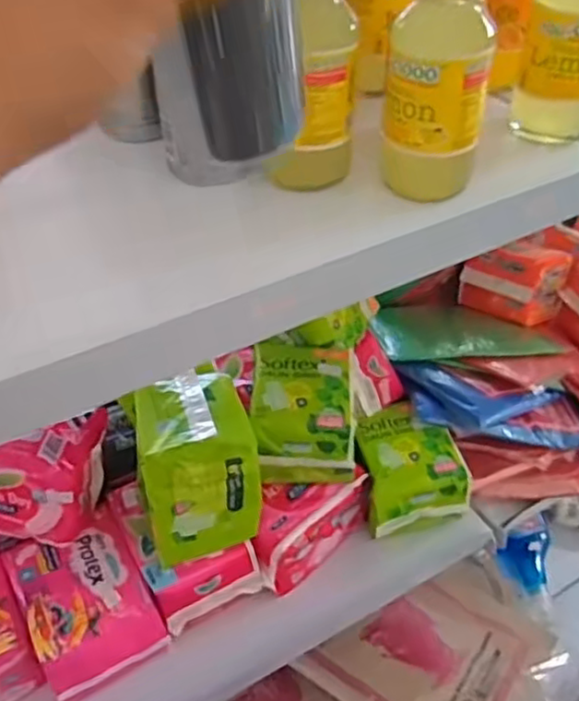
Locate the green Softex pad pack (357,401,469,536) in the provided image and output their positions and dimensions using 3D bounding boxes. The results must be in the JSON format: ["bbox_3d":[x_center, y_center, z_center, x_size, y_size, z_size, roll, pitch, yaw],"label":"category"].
[{"bbox_3d":[0.112,0.107,0.640,0.092,0.050,0.112,-9,45,-10],"label":"green Softex pad pack"}]

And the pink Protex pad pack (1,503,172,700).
[{"bbox_3d":[-0.169,0.207,0.557,0.092,0.057,0.120,-23,49,-23],"label":"pink Protex pad pack"}]

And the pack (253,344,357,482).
[{"bbox_3d":[0.013,0.055,0.605,0.086,0.074,0.102,0,44,0],"label":"pack"}]

